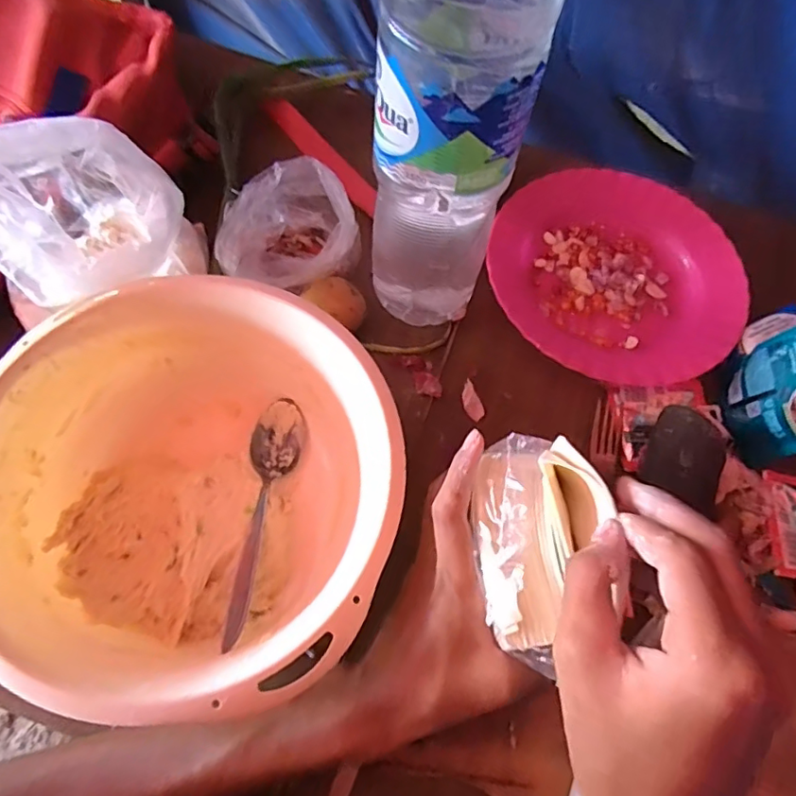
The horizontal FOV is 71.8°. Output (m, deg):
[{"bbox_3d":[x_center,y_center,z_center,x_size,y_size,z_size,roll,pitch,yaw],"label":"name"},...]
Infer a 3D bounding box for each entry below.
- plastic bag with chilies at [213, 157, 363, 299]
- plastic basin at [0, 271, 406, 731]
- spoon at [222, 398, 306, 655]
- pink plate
[{"bbox_3d":[-0.083,-0.123,0.429,0.105,0.078,0.097,-4,65,-5],"label":"plastic bag with chilies"},{"bbox_3d":[-0.121,0.061,0.346,0.235,0.101,0.228,1,65,-3],"label":"plastic basin"},{"bbox_3d":[-0.093,0.075,0.369,0.034,0.021,0.170,6,50,0],"label":"spoon"},{"bbox_3d":[0.188,-0.108,0.478,0.210,0.021,0.214,1,65,-3],"label":"pink plate"}]

